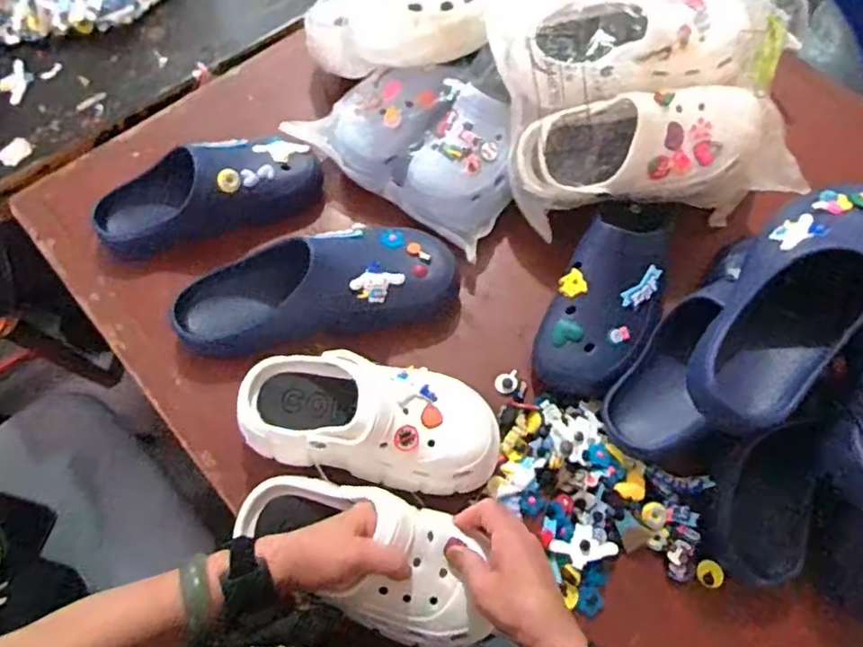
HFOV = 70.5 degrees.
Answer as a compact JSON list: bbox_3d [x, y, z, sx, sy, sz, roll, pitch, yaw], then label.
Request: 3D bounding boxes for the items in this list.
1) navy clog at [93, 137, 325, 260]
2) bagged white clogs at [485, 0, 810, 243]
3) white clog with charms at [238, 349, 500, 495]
[{"bbox_3d":[-0.261,-0.152,0.708,0.261,0.077,0.099,-25,70,-11],"label":"navy clog"},{"bbox_3d":[0.232,-0.254,0.679,0.306,0.163,0.233,-4,67,-3],"label":"bagged white clogs"},{"bbox_3d":[-0.063,0.089,0.580,0.253,0.092,0.107,11,67,3],"label":"white clog with charms"}]

